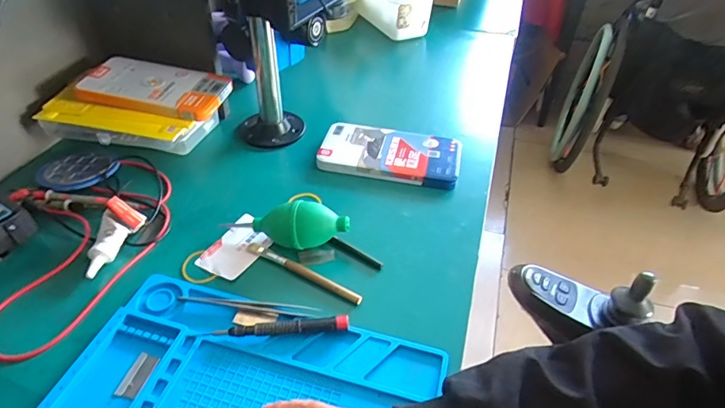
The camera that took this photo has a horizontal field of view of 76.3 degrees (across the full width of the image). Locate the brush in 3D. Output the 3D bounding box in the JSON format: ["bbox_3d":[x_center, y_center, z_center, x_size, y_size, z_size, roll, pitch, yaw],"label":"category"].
[{"bbox_3d":[-0.062,0.069,0.479,0.139,0.006,0.013,22,46,20],"label":"brush"}]

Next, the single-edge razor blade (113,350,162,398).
[{"bbox_3d":[-0.191,0.146,0.393,0.020,0.004,0.039,18,42,6],"label":"single-edge razor blade"}]

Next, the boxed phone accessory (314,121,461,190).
[{"bbox_3d":[0.037,-0.068,0.624,0.185,0.022,0.088,10,43,8],"label":"boxed phone accessory"}]

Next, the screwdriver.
[{"bbox_3d":[-0.079,0.113,0.419,0.130,0.015,0.014,-3,43,-6],"label":"screwdriver"}]

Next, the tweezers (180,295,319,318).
[{"bbox_3d":[-0.109,0.099,0.442,0.133,0.009,0.009,6,43,3],"label":"tweezers"}]

